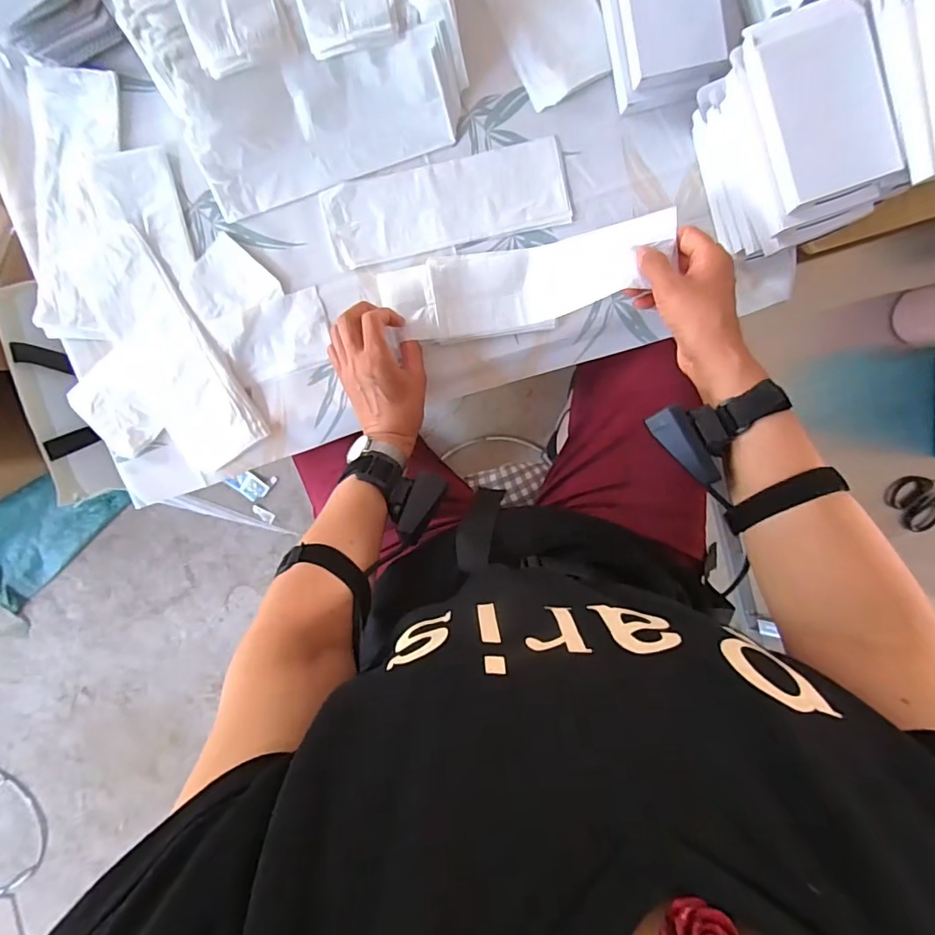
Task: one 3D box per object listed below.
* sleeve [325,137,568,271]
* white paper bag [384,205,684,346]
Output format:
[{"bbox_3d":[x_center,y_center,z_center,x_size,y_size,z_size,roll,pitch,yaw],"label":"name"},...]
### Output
[{"bbox_3d":[-0.021,-0.274,0.524,0.246,0.005,0.083,-12,98,1],"label":"sleeve"},{"bbox_3d":[0.054,-0.188,0.509,0.280,0.048,0.079,-9,98,11],"label":"white paper bag"}]

